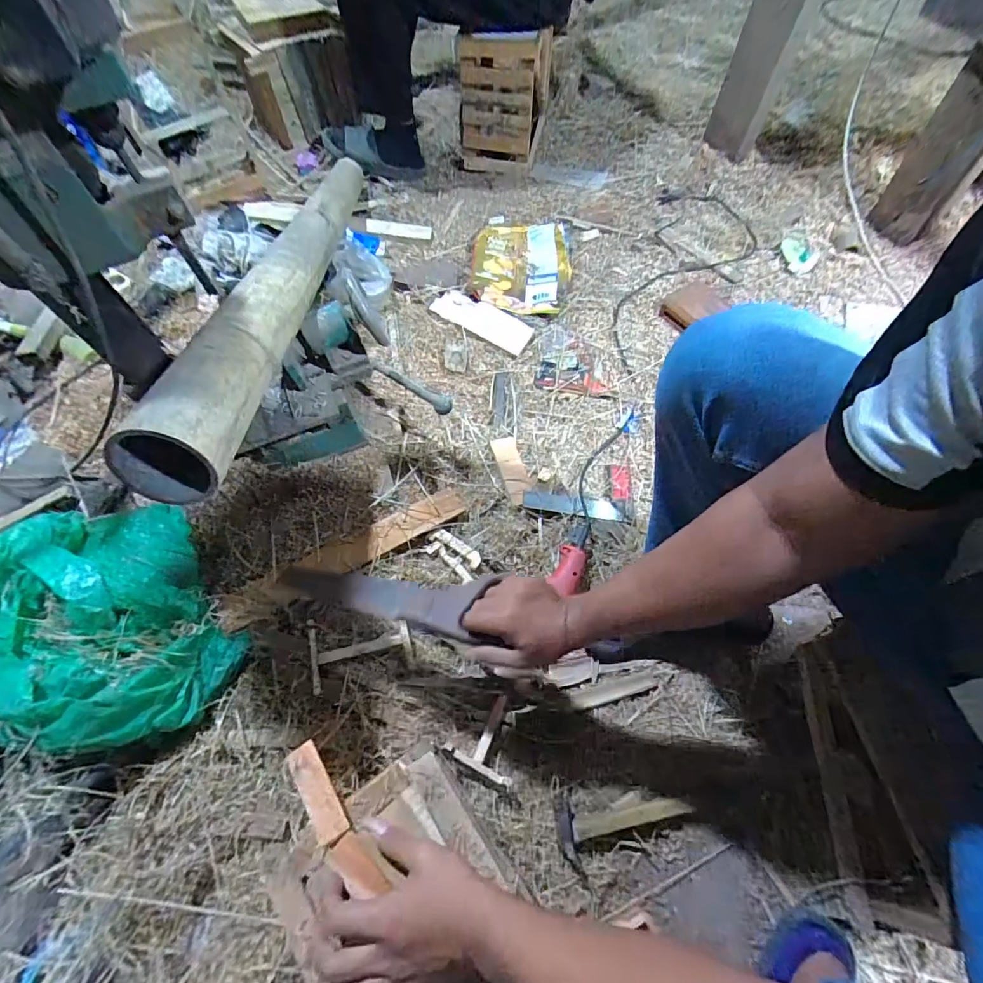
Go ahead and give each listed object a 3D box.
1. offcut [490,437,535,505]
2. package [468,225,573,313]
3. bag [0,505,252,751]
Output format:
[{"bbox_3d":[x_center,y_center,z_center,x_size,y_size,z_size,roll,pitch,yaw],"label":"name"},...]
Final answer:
[{"bbox_3d":[0.041,-0.042,0.866,0.051,0.015,0.140,-16,65,-10],"label":"offcut"},{"bbox_3d":[0.069,-0.540,1.124,0.229,0.037,0.309,2,63,-1],"label":"package"},{"bbox_3d":[-0.507,0.150,0.582,0.291,0.176,0.306,-11,64,-5],"label":"bag"}]

